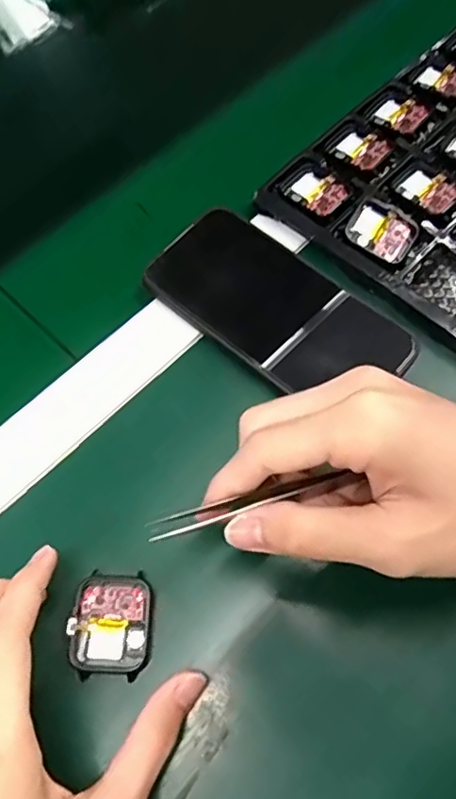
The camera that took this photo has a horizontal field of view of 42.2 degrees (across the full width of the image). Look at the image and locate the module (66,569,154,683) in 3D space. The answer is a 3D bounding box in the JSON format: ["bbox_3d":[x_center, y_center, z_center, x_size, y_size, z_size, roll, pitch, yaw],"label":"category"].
[{"bbox_3d":[-0.056,0.108,0.286,0.037,0.005,0.047,0,64,2],"label":"module"}]

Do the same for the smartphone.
[{"bbox_3d":[0.029,-0.055,0.357,0.155,0.010,0.077,37,71,18],"label":"smartphone"}]

